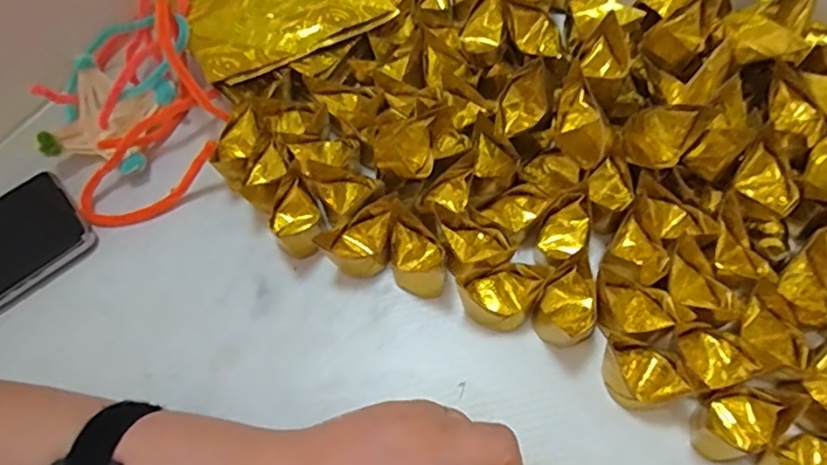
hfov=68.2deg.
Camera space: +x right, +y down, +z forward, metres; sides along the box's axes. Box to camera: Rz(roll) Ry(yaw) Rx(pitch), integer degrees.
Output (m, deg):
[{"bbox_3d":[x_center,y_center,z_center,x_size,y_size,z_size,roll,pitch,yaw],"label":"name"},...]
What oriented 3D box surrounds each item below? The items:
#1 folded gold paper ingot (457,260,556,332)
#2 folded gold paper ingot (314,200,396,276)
[{"bbox_3d":[0.056,0.037,0.379,0.048,0.030,0.040,-37,66,-15],"label":"folded gold paper ingot"},{"bbox_3d":[-0.030,0.004,0.397,0.032,0.039,0.055,39,70,21],"label":"folded gold paper ingot"}]

